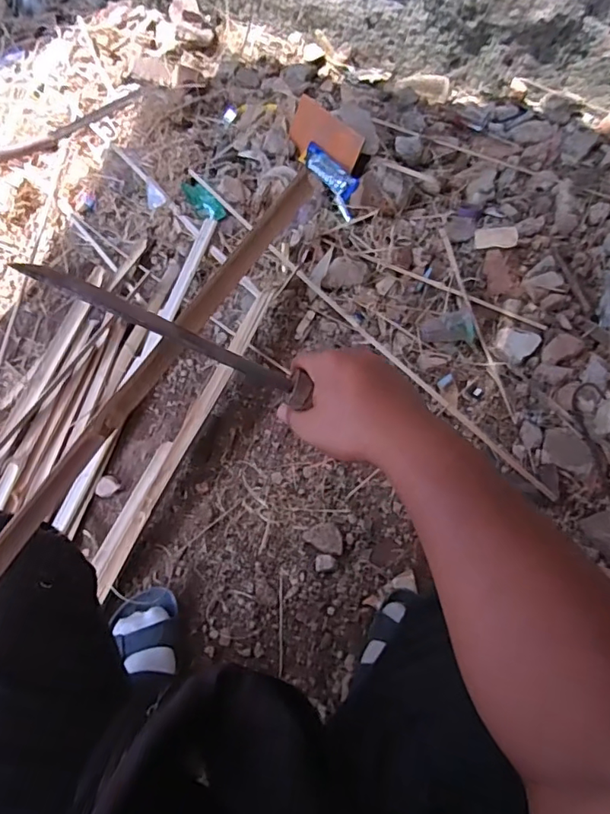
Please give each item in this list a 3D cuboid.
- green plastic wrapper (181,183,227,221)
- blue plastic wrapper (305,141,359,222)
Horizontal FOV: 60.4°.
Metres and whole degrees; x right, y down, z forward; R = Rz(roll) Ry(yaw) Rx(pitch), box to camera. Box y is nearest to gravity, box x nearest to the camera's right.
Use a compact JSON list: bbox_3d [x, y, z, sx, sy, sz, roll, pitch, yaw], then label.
[{"bbox_3d":[-0.212,-0.424,1.084,0.050,0.009,0.118,-35,70,-14],"label":"green plastic wrapper"},{"bbox_3d":[0.057,-0.472,1.075,0.053,0.031,0.202,-26,68,-10],"label":"blue plastic wrapper"}]

